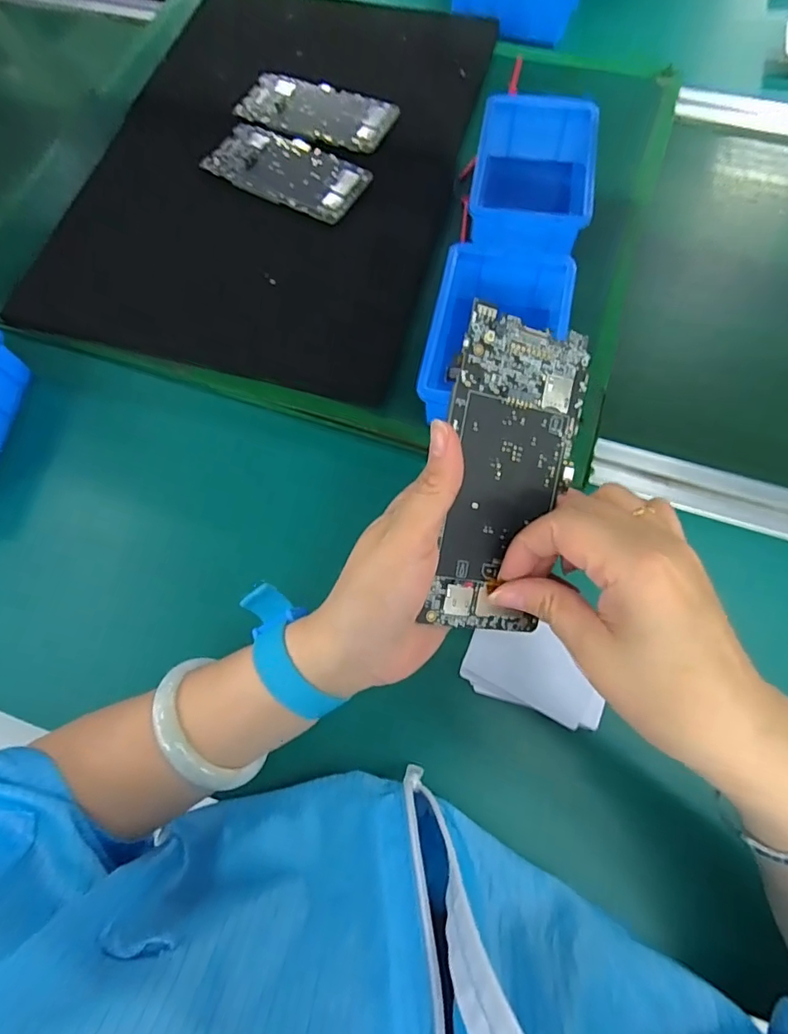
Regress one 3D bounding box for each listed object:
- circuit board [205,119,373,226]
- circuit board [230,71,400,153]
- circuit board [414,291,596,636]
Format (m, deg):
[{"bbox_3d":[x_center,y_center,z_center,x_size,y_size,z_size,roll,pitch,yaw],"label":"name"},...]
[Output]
[{"bbox_3d":[-0.102,-0.332,0.502,0.149,0.008,0.076,27,73,11],"label":"circuit board"},{"bbox_3d":[-0.078,-0.411,0.524,0.152,0.011,0.076,22,72,9],"label":"circuit board"},{"bbox_3d":[0.058,-0.019,0.263,0.072,0.004,0.153,5,95,-20],"label":"circuit board"}]

